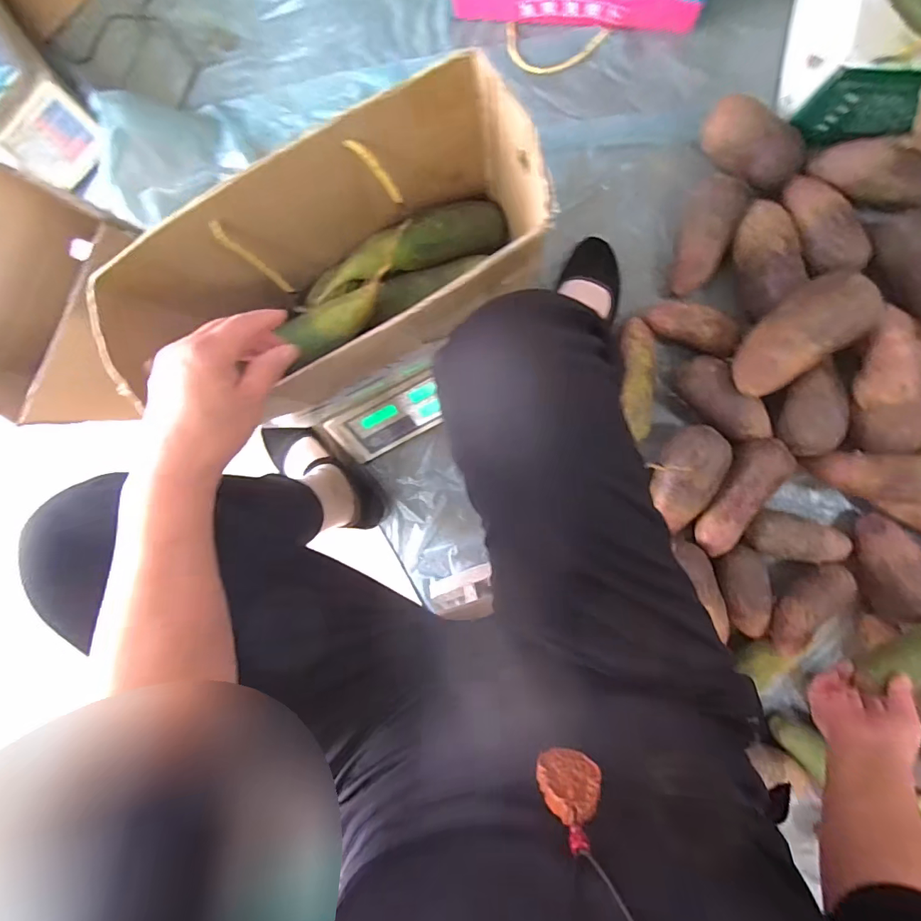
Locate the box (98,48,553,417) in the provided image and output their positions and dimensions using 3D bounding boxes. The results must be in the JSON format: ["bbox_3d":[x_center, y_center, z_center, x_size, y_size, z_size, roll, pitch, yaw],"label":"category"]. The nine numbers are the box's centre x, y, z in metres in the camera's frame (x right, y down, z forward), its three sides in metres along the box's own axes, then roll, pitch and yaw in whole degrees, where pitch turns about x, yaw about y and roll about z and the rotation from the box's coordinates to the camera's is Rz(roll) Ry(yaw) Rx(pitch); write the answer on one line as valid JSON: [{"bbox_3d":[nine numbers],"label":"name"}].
[{"bbox_3d":[-0.113,-0.176,0.435,0.374,0.193,0.141,-28,90,10],"label":"box"}]

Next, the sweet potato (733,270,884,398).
[{"bbox_3d":[0.405,-0.151,0.539,0.162,0.081,0.084,-38,88,9],"label":"sweet potato"}]

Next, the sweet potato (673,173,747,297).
[{"bbox_3d":[0.331,-0.304,0.607,0.063,0.052,0.144,17,97,7],"label":"sweet potato"}]

